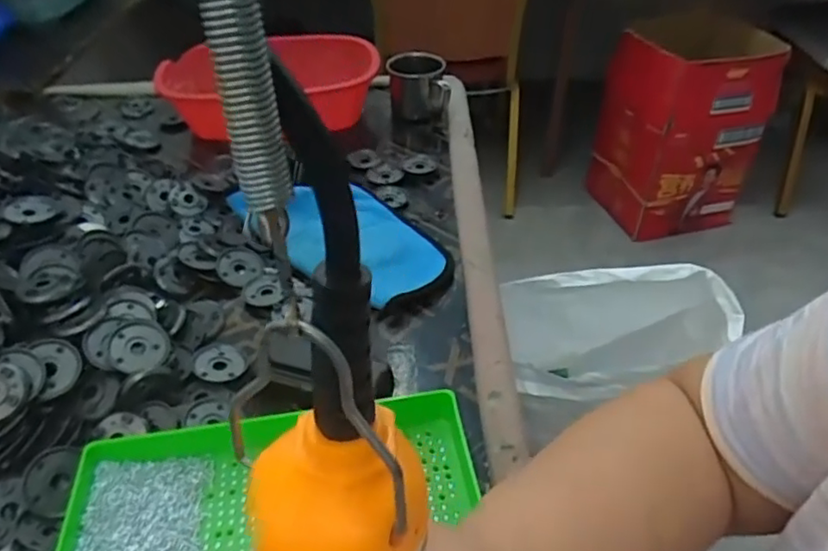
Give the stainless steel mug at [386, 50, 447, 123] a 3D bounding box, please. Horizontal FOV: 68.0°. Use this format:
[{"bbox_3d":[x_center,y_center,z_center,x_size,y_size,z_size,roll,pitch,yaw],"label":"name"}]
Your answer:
[{"bbox_3d":[0.003,-0.254,0.826,0.075,0.071,0.068,-5,40,-6],"label":"stainless steel mug"}]

